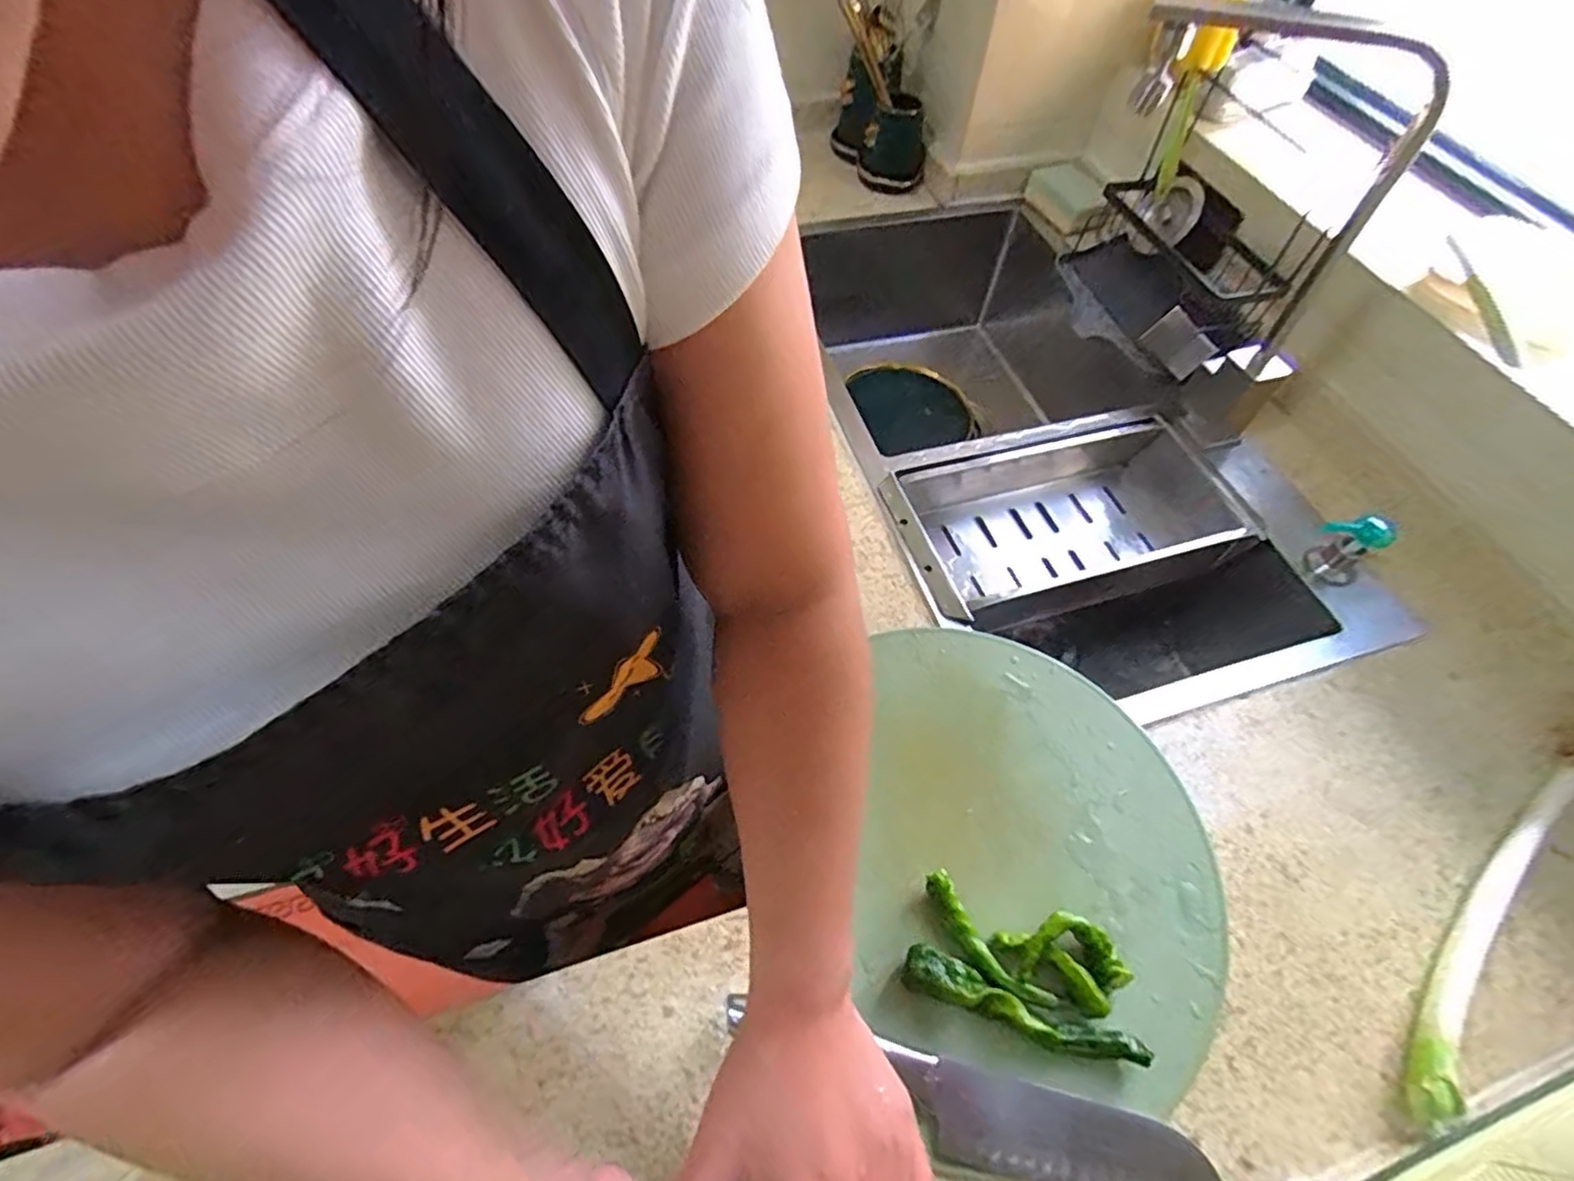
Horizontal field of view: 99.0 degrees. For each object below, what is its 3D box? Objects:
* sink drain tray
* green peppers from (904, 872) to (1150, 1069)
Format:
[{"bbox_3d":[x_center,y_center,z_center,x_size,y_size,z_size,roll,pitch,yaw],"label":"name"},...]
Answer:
[{"bbox_3d":[0.269,-0.070,0.689,0.343,0.080,0.189,-15,59,-13],"label":"sink drain tray"},{"bbox_3d":[0.151,0.240,0.428,0.144,0.023,0.073,17,57,8],"label":"green peppers"}]

